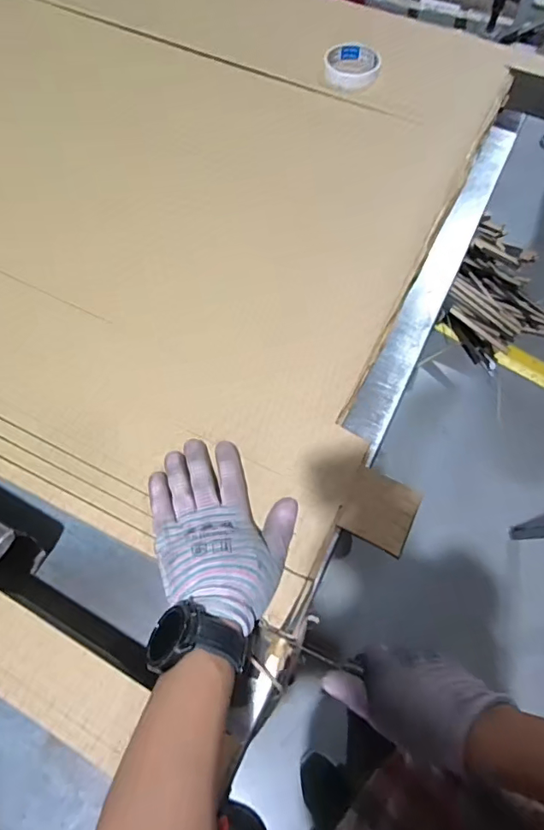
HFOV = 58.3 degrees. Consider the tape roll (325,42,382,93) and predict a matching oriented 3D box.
[{"bbox_3d":[0.123,-0.540,0.756,0.082,0.023,0.087,0,67,0],"label":"tape roll"}]

